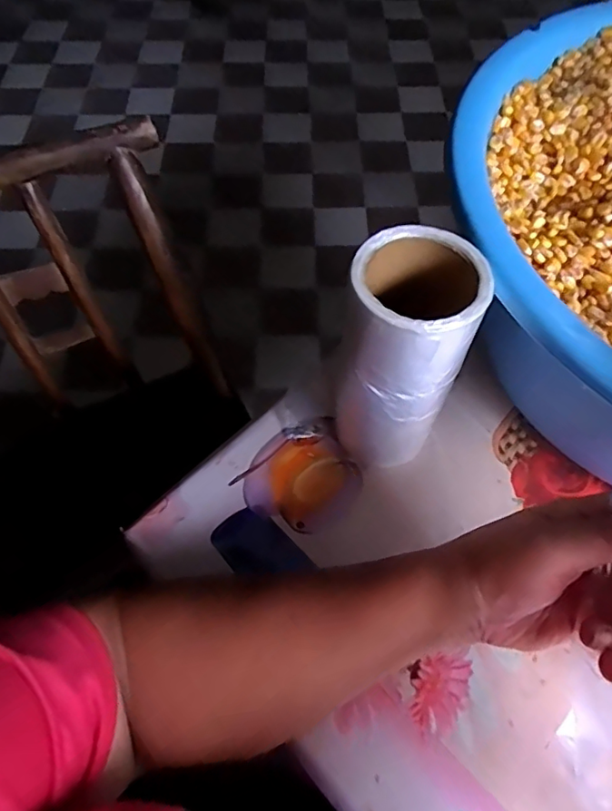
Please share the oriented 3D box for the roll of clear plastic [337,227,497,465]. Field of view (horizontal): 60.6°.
[{"bbox_3d":[0.063,-0.025,0.353,0.071,0.176,0.072,0,59,0],"label":"roll of clear plastic"}]

